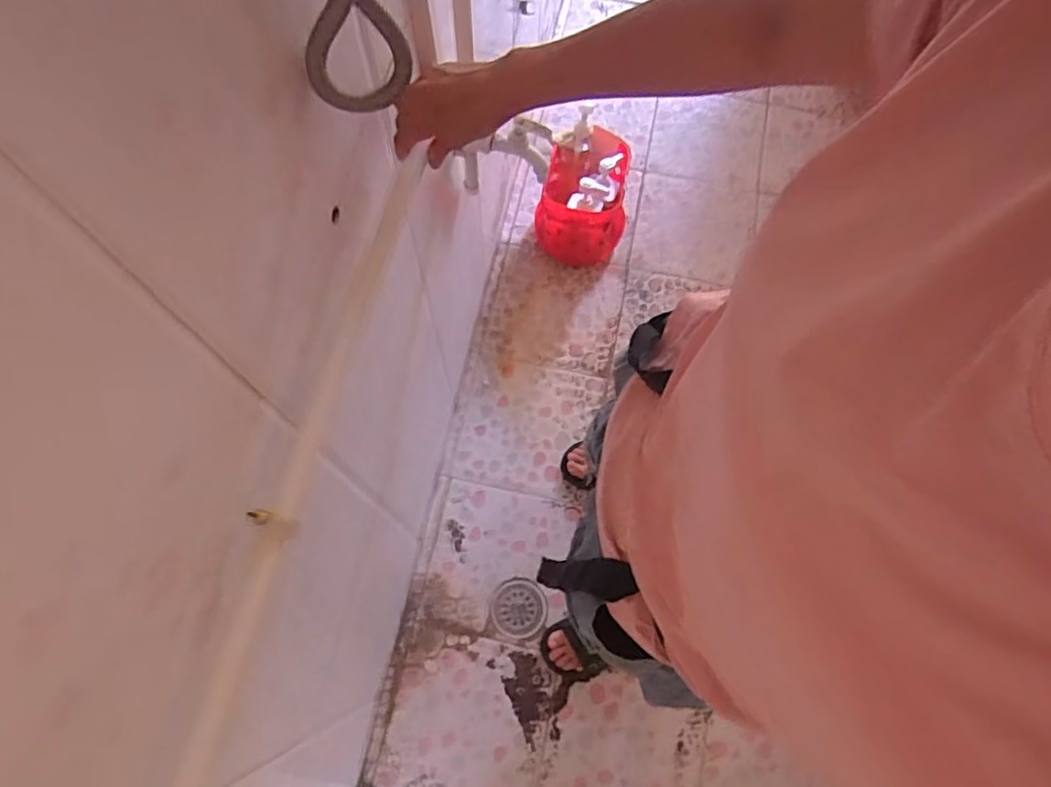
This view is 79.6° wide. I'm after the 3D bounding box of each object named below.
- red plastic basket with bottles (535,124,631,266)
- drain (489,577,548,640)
[{"bbox_3d":[0.129,-0.447,1.439,0.197,0.183,0.213,6,69,1],"label":"red plastic basket with bottles"},{"bbox_3d":[-0.013,0.429,1.265,0.112,0.009,0.113,0,70,-1],"label":"drain"}]

